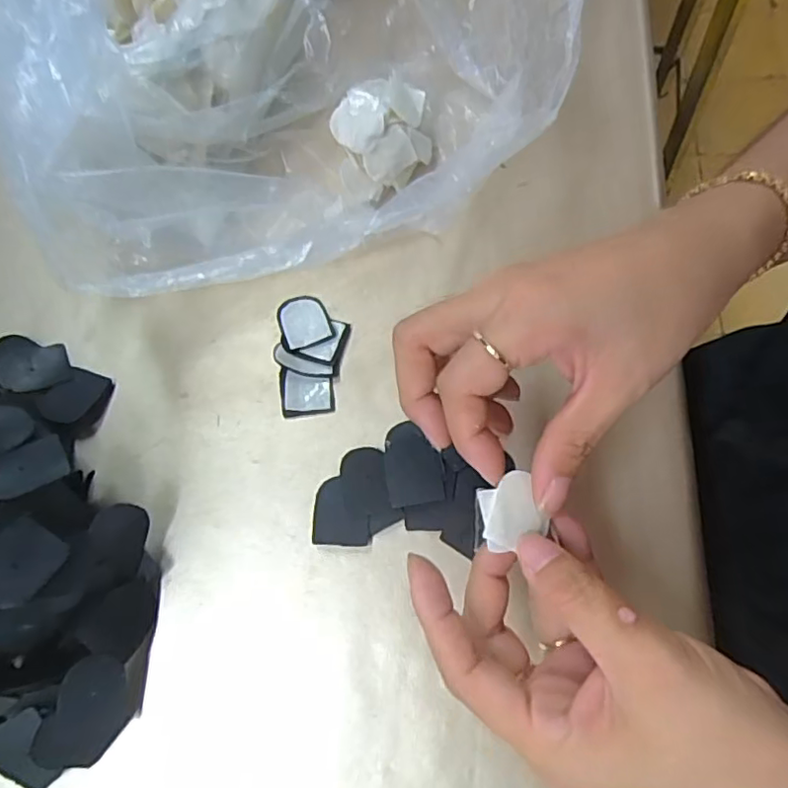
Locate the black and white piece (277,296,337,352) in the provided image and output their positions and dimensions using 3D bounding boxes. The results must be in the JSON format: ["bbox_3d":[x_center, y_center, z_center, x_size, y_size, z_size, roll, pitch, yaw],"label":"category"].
[{"bbox_3d":[-0.049,-0.039,0.330,0.027,0.009,0.032,-21,71,-4],"label":"black and white piece"}]

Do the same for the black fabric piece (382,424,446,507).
[{"bbox_3d":[0.010,0.035,0.300,0.029,0.004,0.041,-6,67,3],"label":"black fabric piece"}]

